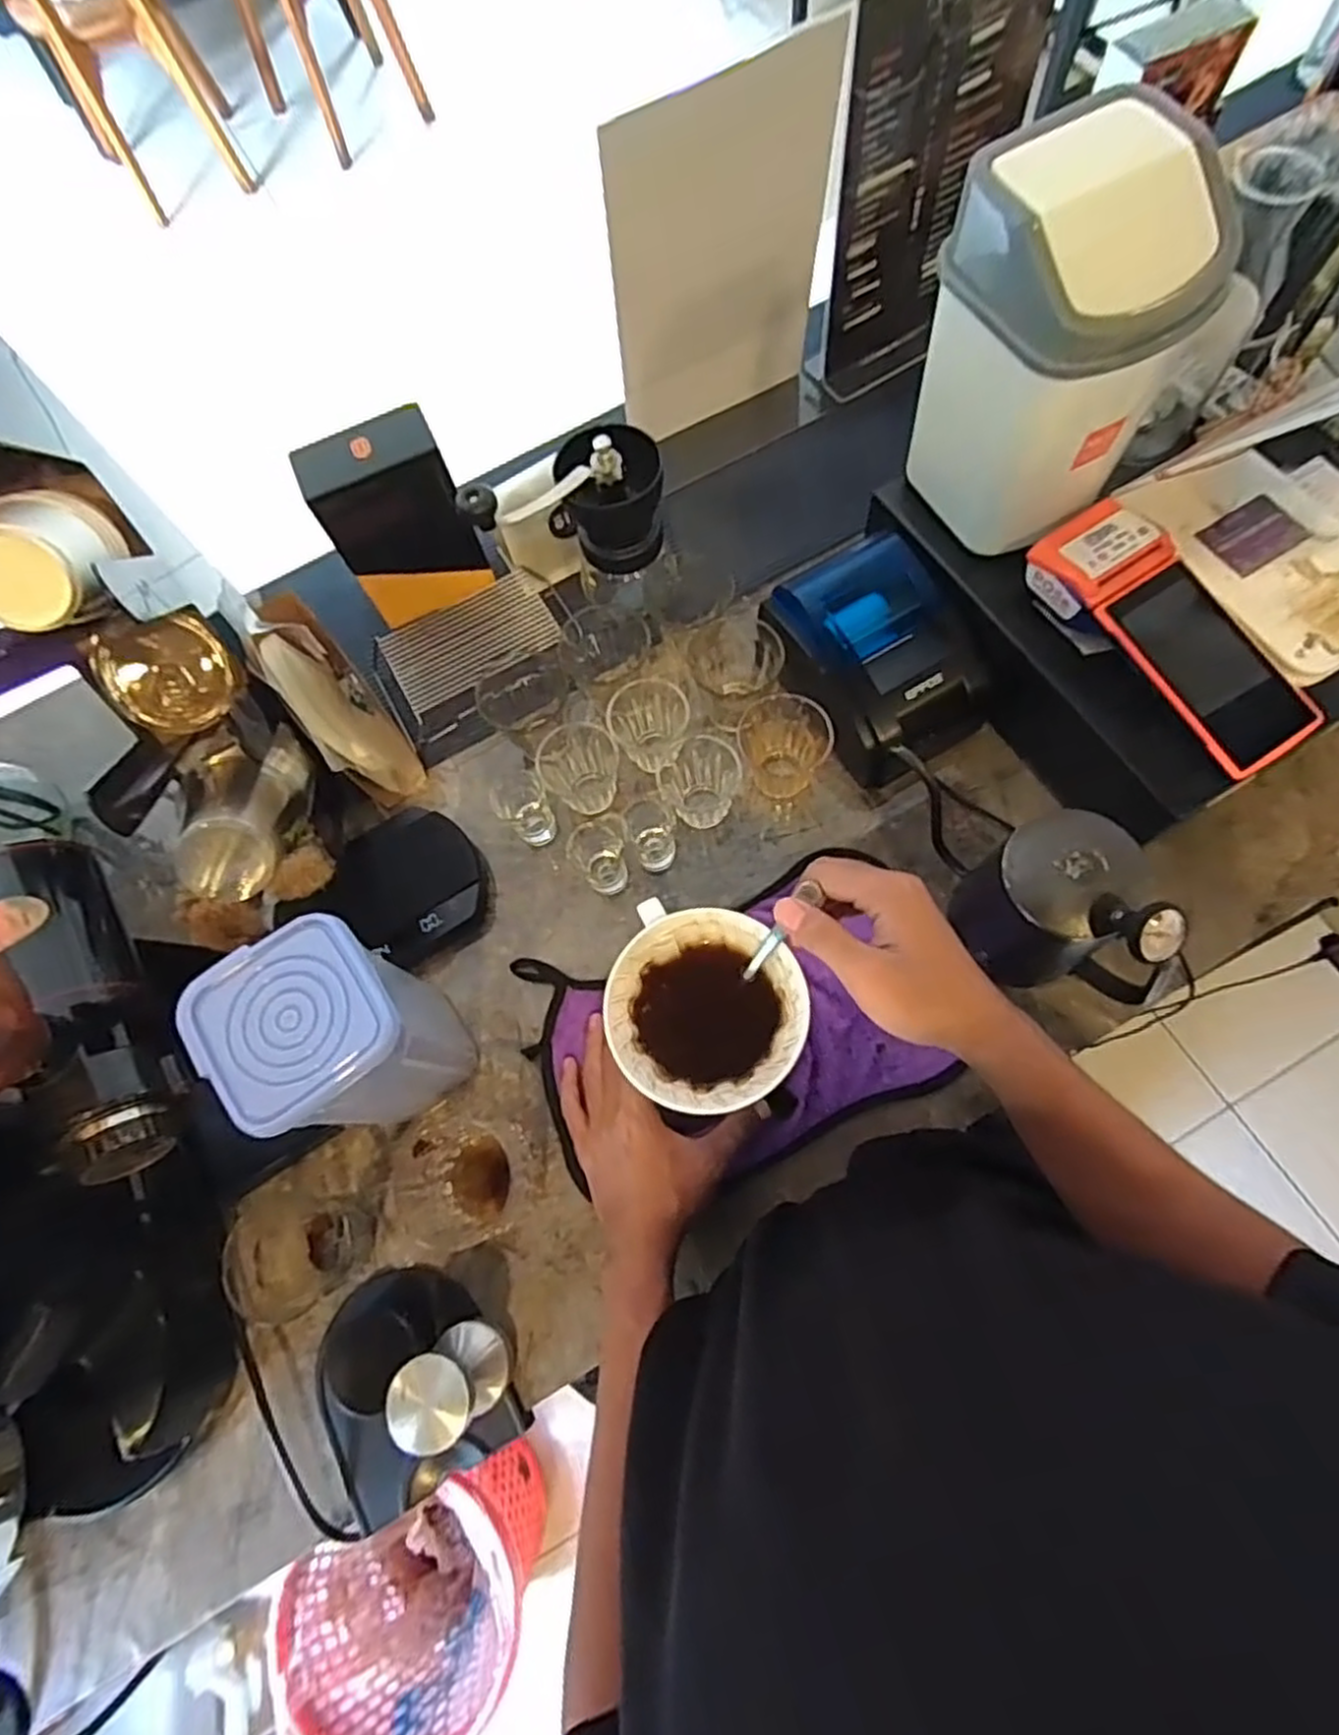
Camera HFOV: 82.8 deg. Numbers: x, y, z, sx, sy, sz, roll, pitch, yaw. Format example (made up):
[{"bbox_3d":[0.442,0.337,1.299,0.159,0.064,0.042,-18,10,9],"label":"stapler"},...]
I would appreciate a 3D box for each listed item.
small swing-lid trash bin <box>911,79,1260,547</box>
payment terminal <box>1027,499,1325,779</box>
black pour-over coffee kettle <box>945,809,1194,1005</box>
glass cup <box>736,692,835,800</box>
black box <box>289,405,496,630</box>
[{"bbox_3d":[0.260,-0.346,0.518,0.119,0.216,0.135,-27,70,-5],"label":"small swing-lid trash bin"},{"bbox_3d":[0.363,-0.169,0.548,0.089,0.054,0.222,-35,71,-8],"label":"payment terminal"},{"bbox_3d":[0.272,0.038,0.535,0.088,0.157,0.128,-17,70,-1],"label":"black pour-over coffee kettle"},{"bbox_3d":[0.094,-0.104,0.652,0.066,0.078,0.082,-30,71,-6],"label":"glass cup"},{"bbox_3d":[-0.248,-0.315,0.697,0.120,0.156,0.065,-28,70,-5],"label":"black box"}]

